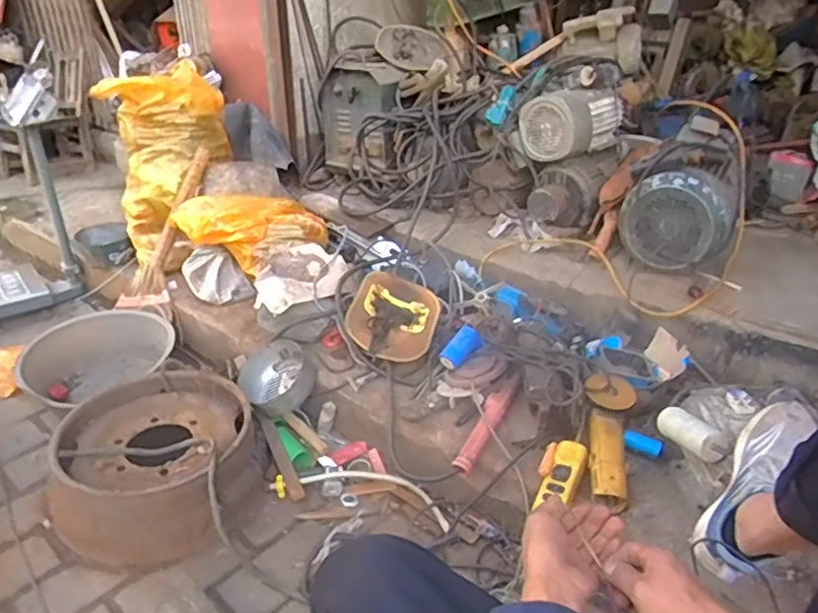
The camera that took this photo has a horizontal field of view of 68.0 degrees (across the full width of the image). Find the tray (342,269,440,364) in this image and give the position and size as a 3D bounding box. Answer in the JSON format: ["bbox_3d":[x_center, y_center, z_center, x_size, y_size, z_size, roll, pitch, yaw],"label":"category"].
[{"bbox_3d":[-0.032,0.016,1.433,0.206,0.067,0.237,24,48,3],"label":"tray"}]

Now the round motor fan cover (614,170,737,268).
[{"bbox_3d":[0.622,-0.192,1.414,0.234,0.214,0.130,7,29,13],"label":"round motor fan cover"}]

